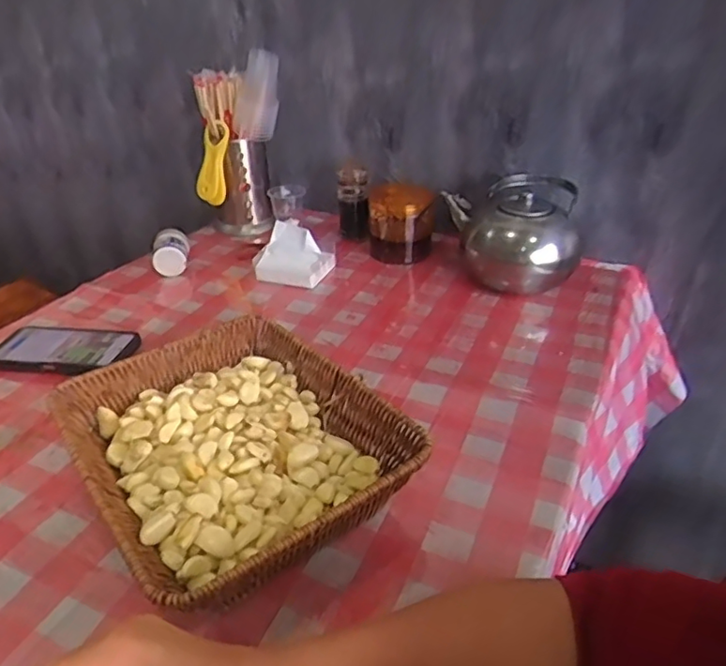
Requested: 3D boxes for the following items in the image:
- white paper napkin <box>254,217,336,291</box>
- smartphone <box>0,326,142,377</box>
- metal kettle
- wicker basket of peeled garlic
[{"bbox_3d":[-0.105,-0.112,0.864,0.109,0.076,0.089,5,33,9],"label":"white paper napkin"},{"bbox_3d":[-0.360,0.019,0.698,0.158,0.015,0.084,4,33,7],"label":"smartphone"},{"bbox_3d":[0.215,-0.141,0.846,0.175,0.123,0.156,1,32,3],"label":"metal kettle"},{"bbox_3d":[-0.113,0.101,0.510,0.227,0.073,0.283,-23,39,-31],"label":"wicker basket of peeled garlic"}]

